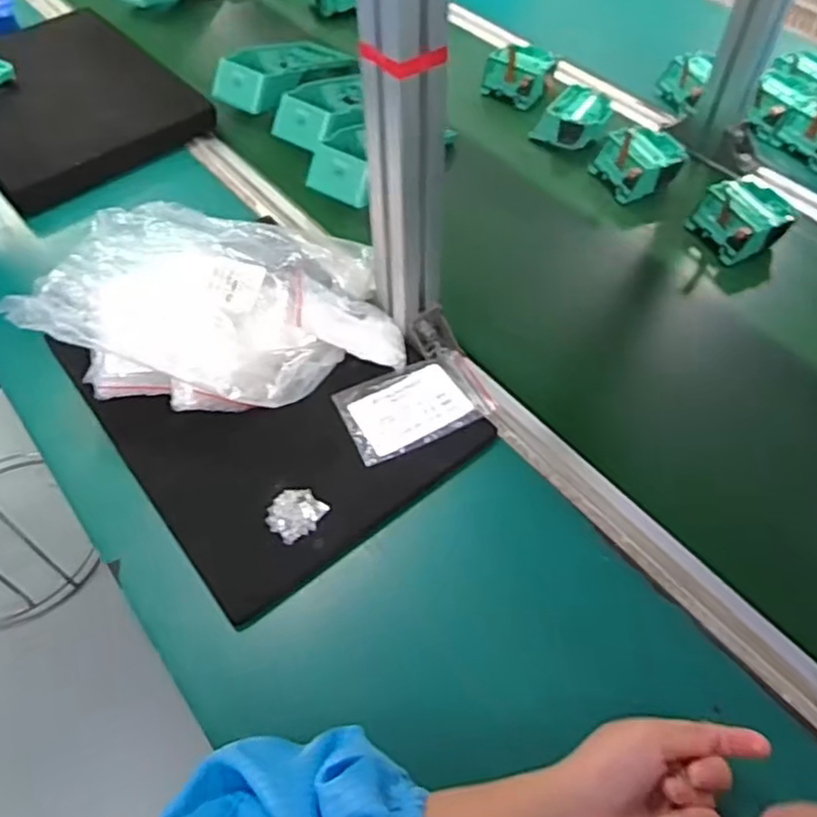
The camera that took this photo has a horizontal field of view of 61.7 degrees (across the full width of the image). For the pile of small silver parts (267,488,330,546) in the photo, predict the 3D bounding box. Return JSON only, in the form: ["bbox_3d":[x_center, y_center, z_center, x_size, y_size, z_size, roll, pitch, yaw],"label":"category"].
[{"bbox_3d":[-0.086,0.080,0.518,0.040,0.007,0.038,-37,61,-25],"label":"pile of small silver parts"}]

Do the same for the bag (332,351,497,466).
[{"bbox_3d":[0.006,-0.004,0.572,0.119,0.012,0.076,-21,55,-15],"label":"bag"}]

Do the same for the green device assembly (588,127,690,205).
[{"bbox_3d":[0.257,-0.270,0.751,0.087,0.038,0.093,-22,55,-15],"label":"green device assembly"}]

